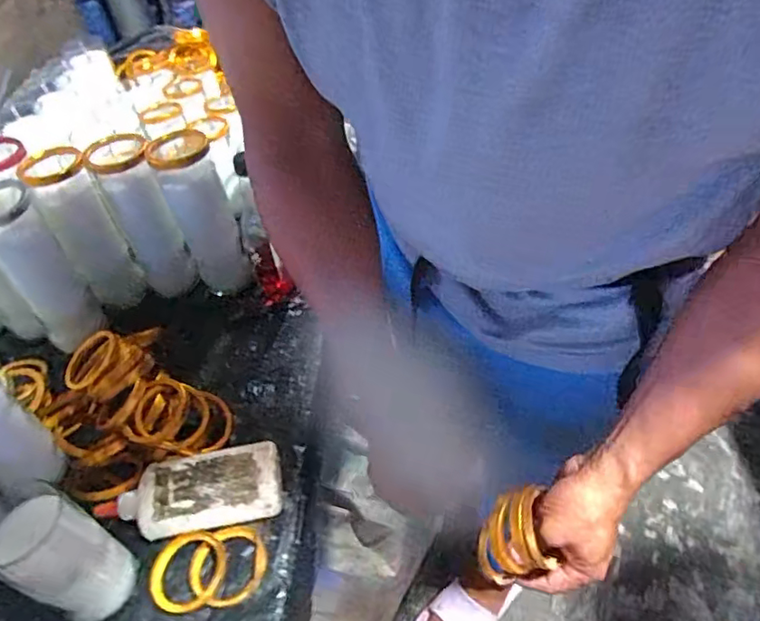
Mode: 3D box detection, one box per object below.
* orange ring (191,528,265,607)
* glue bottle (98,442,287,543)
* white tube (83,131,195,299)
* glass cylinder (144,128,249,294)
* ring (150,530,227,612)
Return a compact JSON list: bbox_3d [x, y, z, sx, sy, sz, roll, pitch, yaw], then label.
[{"bbox_3d":[-0.136,0.229,0.509,0.066,0.013,0.065,-4,46,4],"label":"orange ring"},{"bbox_3d":[-0.180,0.179,0.551,0.165,0.031,0.077,-10,46,-2],"label":"glue bottle"},{"bbox_3d":[-0.294,-0.110,0.729,0.075,0.215,0.069,-27,49,-18],"label":"white tube"},{"bbox_3d":[-0.219,-0.110,0.715,0.069,0.209,0.076,-26,48,-17],"label":"glass cylinder"},{"bbox_3d":[-0.173,0.232,0.506,0.069,0.011,0.065,-4,46,4],"label":"ring"}]

